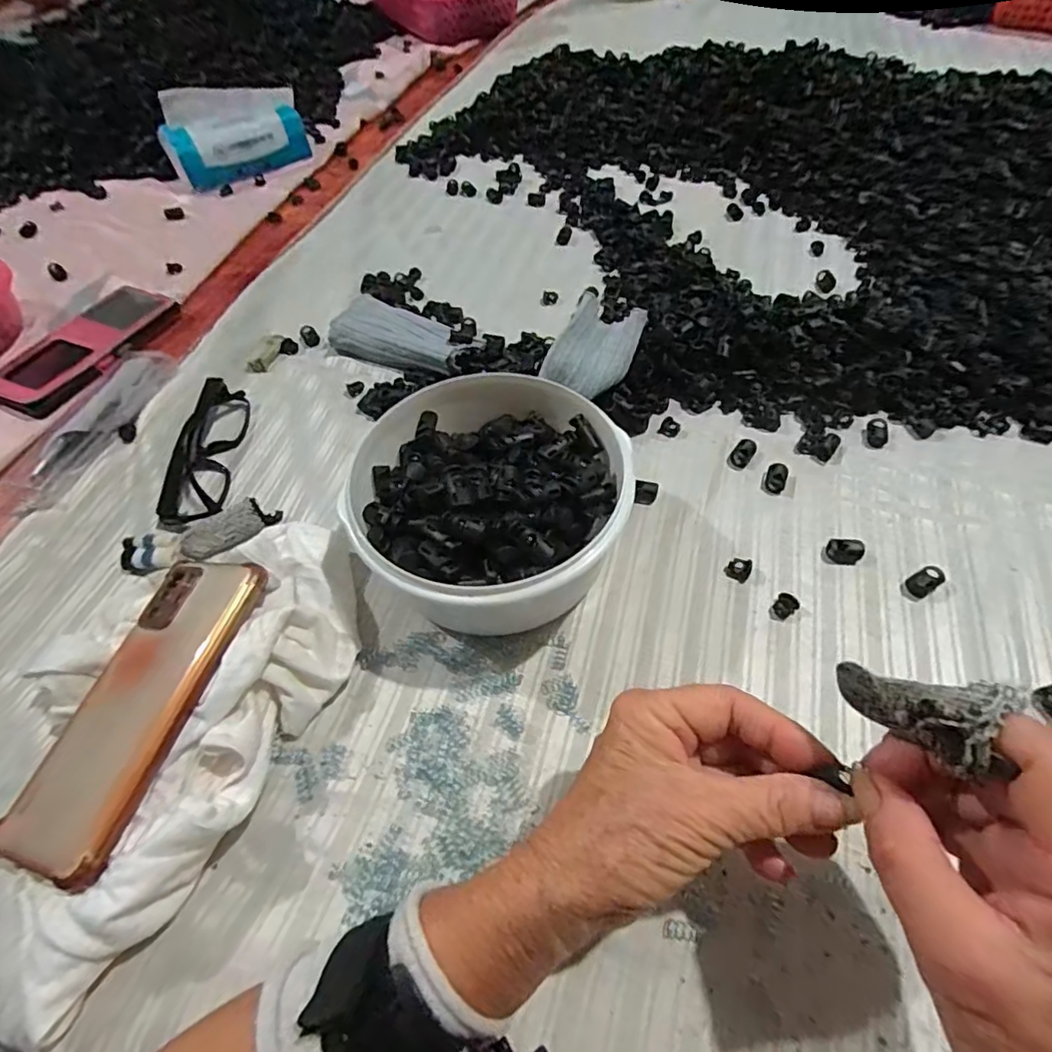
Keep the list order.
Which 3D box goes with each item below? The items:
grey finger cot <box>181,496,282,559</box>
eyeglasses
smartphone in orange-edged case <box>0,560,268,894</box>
[{"bbox_3d":[-0.200,0.001,0.387,0.063,0.007,0.025,-28,78,-10],"label":"grey finger cot"},{"bbox_3d":[-0.237,-0.060,0.426,0.035,0.021,0.130,-8,54,0],"label":"eyeglasses"},{"bbox_3d":[-0.205,0.090,0.300,0.079,0.010,0.158,-1,55,23],"label":"smartphone in orange-edged case"}]

